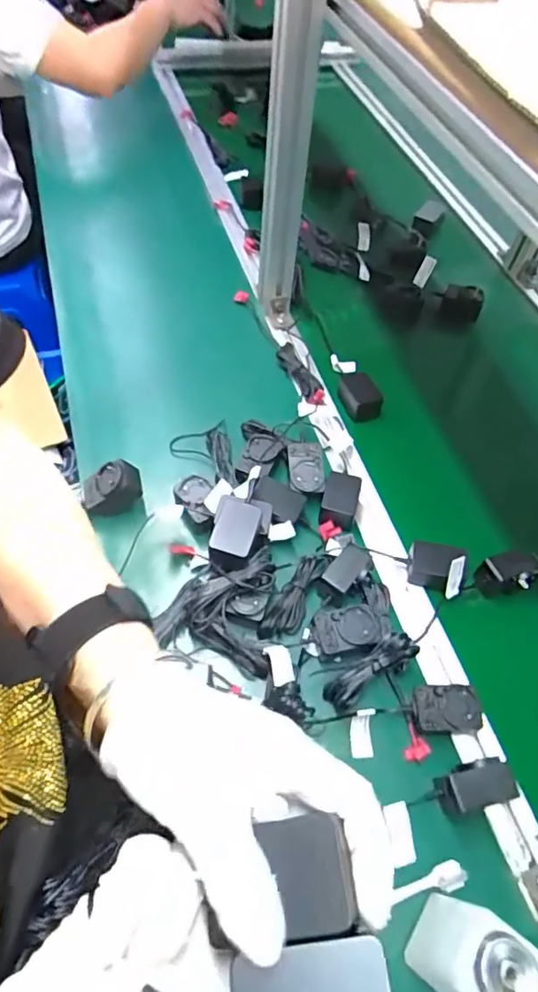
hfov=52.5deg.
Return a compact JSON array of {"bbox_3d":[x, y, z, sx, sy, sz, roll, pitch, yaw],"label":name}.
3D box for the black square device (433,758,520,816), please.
[{"bbox_3d":[0.175,0.248,0.464,0.056,0.035,0.033,-11,58,-12],"label":"black square device"}]

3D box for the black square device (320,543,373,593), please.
[{"bbox_3d":[0.081,0.078,0.567,0.034,0.024,0.054,36,61,18],"label":"black square device"}]

